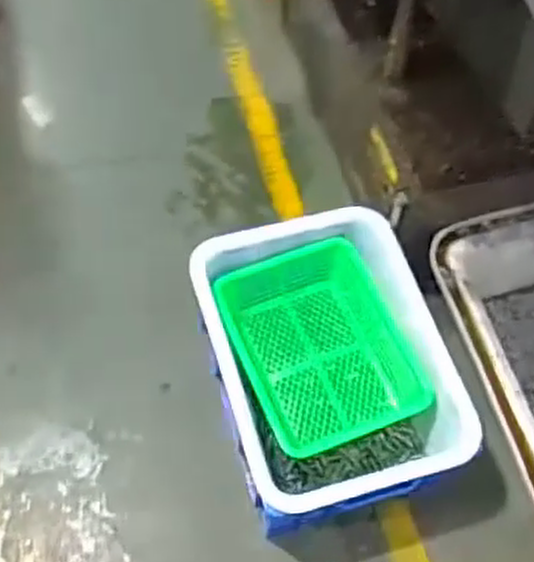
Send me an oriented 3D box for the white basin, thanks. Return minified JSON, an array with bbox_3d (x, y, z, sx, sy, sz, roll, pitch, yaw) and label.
[{"bbox_3d":[0.096,0.132,1.366,0.358,0.163,0.479,-14,62,-12],"label":"white basin"}]

